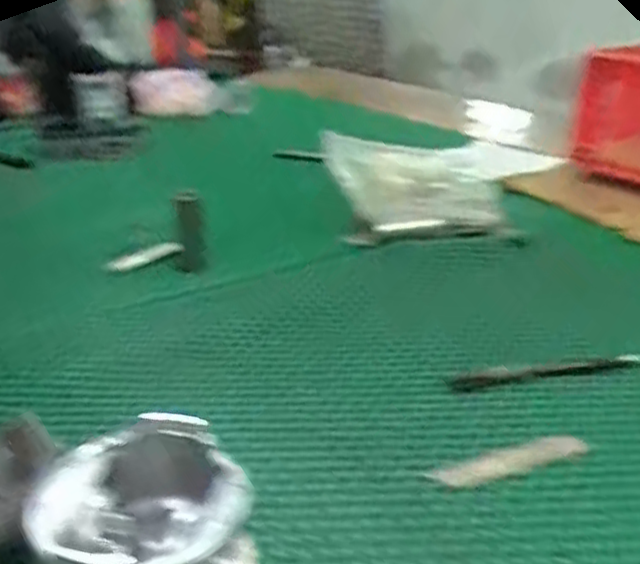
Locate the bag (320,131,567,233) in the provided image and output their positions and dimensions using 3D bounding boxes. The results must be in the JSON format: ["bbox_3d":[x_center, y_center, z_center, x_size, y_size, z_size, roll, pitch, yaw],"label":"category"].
[{"bbox_3d":[0.127,-0.115,0.829,0.218,0.081,0.132,-5,25,-10],"label":"bag"}]

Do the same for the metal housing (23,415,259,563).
[{"bbox_3d":[-0.080,0.119,0.348,0.084,0.077,0.118,-6,25,-14],"label":"metal housing"}]

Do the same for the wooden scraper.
[{"bbox_3d":[0.121,0.111,0.453,0.104,0.005,0.024,-8,26,-17],"label":"wooden scraper"}]

